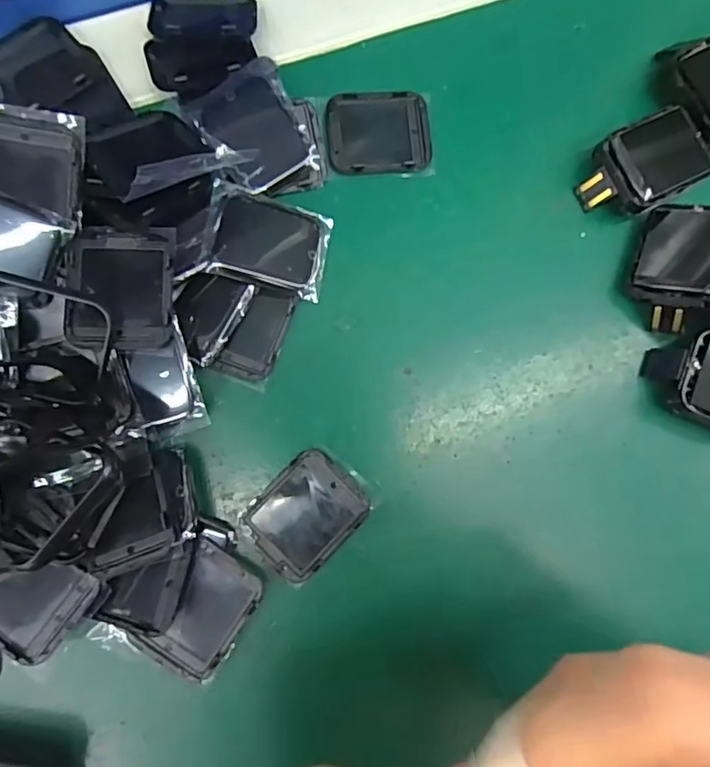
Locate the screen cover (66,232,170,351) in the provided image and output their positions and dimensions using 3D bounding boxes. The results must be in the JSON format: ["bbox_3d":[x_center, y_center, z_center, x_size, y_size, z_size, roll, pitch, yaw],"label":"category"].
[{"bbox_3d":[-0.077,-0.030,0.182,0.032,0.010,0.038,-3,83,-6],"label":"screen cover"}]

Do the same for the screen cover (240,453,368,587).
[{"bbox_3d":[-0.017,0.046,0.196,0.031,0.004,0.039,44,81,1],"label":"screen cover"}]

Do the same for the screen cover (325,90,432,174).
[{"bbox_3d":[0.010,-0.099,0.218,0.040,0.004,0.034,-6,83,-6],"label":"screen cover"}]

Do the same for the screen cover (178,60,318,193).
[{"bbox_3d":[-0.039,-0.094,0.206,0.036,0.009,0.043,-26,95,-1],"label":"screen cover"}]

